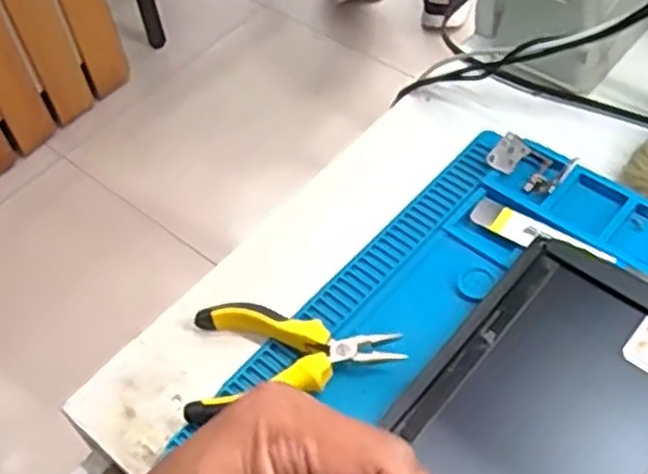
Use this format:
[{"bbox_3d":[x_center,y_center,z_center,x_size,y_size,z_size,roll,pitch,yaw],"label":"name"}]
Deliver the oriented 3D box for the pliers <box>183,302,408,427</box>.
[{"bbox_3d":[-0.017,0.062,0.437,0.116,0.014,0.069,-6,53,2],"label":"pliers"}]

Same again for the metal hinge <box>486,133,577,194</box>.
[{"bbox_3d":[0.132,-0.048,0.508,0.049,0.025,0.023,31,61,12],"label":"metal hinge"}]

